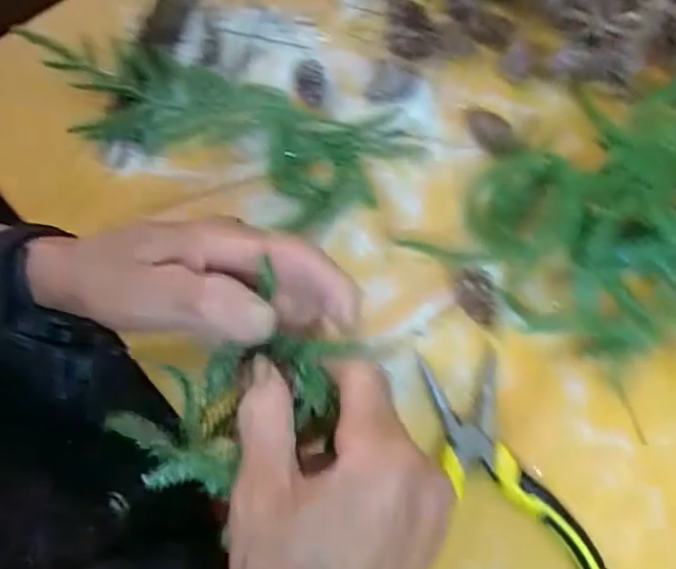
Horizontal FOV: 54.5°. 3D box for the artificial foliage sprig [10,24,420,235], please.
[{"bbox_3d":[-0.093,-0.111,0.448,0.277,0.026,0.103,17,66,14],"label":"artificial foliage sprig"}]

